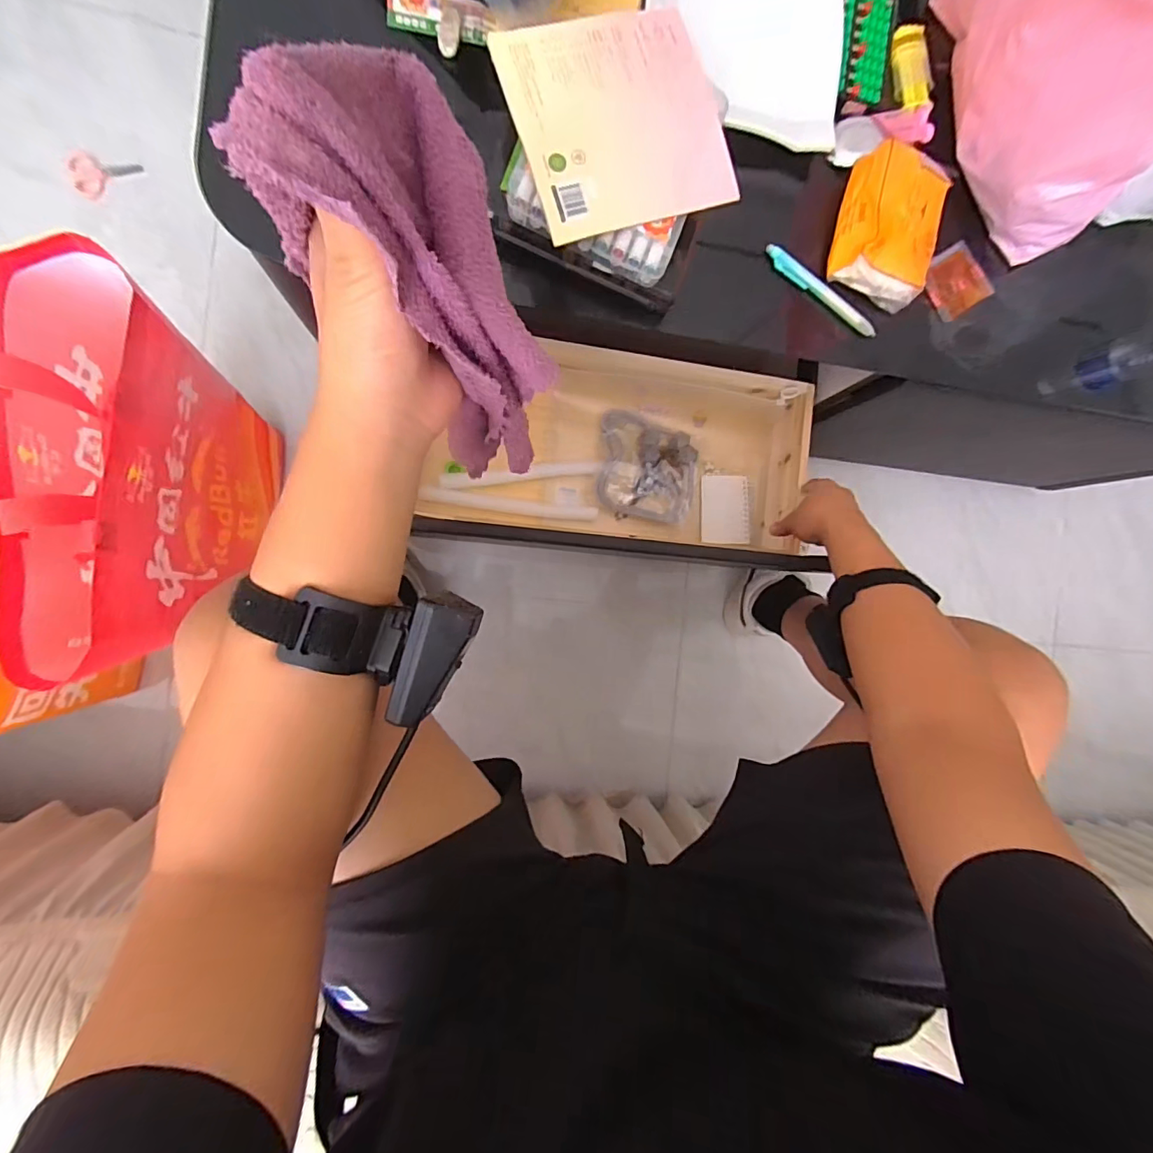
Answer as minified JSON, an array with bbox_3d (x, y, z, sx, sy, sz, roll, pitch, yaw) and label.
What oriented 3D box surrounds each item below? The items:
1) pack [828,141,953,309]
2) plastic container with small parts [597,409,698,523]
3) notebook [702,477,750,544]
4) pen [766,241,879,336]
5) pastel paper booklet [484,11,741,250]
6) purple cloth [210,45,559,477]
[{"bbox_3d":[0.311,-0.338,0.488,0.102,0.048,0.118,18,88,-9],"label":"pack"},{"bbox_3d":[0.102,-0.154,0.716,0.141,0.046,0.138,14,89,-9],"label":"plastic container with small parts"},{"bbox_3d":[0.226,-0.101,0.752,0.074,0.012,0.099,2,91,-9],"label":"notebook"},{"bbox_3d":[0.247,-0.287,0.504,0.137,0.011,0.016,30,86,-9],"label":"pen"},{"bbox_3d":[0.036,-0.377,0.413,0.167,0.008,0.163,-19,94,-8],"label":"pastel paper booklet"},{"bbox_3d":[-0.053,-0.125,0.240,0.076,0.215,0.097,38,85,21],"label":"purple cloth"}]

